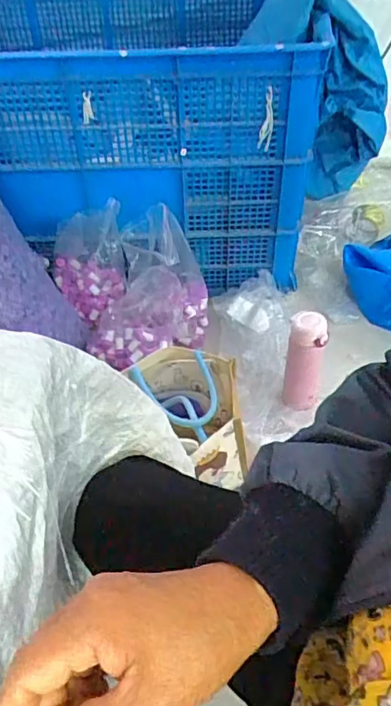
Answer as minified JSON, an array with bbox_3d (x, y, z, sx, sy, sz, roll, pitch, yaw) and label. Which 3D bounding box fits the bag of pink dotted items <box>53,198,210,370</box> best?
[{"bbox_3d":[-0.121,-0.140,1.133,0.286,0.237,0.256,-19,49,-15],"label":"bag of pink dotted items"}]

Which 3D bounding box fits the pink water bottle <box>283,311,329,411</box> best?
[{"bbox_3d":[0.205,0.014,1.016,0.071,0.188,0.064,5,47,6],"label":"pink water bottle"}]

